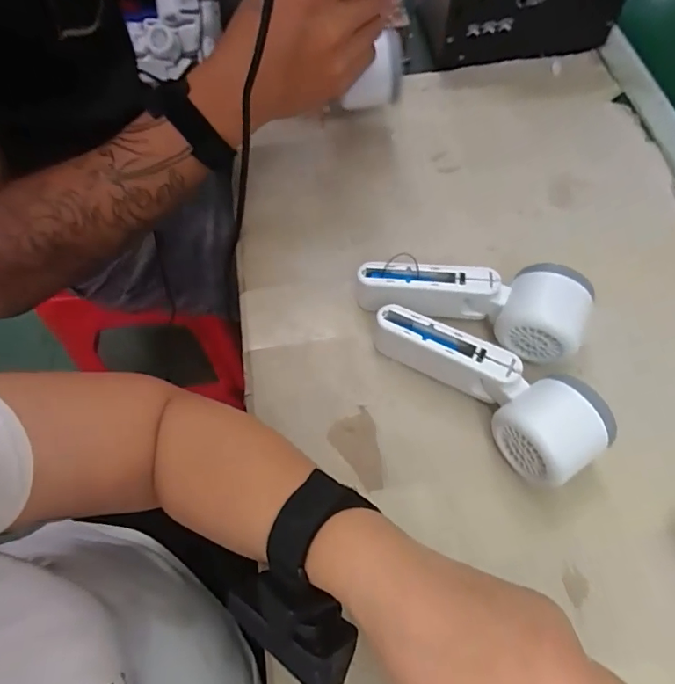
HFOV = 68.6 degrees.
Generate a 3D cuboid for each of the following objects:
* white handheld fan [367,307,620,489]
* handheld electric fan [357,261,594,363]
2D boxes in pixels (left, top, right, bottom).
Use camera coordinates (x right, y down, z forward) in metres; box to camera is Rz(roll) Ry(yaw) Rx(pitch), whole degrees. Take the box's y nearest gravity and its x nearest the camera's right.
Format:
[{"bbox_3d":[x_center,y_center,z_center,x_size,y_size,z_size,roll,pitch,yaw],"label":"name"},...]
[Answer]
[{"bbox_3d":[0.099,0.026,0.342,0.168,0.050,0.062,40,70,18],"label":"white handheld fan"},{"bbox_3d":[0.096,-0.030,0.369,0.160,0.049,0.053,12,64,6],"label":"handheld electric fan"}]

